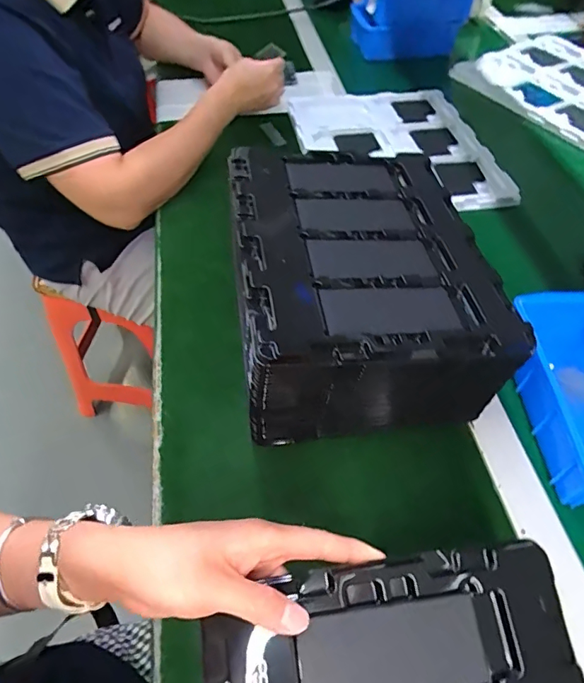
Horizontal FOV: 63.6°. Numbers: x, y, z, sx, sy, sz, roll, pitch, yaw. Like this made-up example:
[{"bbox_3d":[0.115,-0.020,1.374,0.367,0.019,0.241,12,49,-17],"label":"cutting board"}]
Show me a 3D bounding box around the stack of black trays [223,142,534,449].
[{"bbox_3d":[0.061,-0.057,0.469,0.215,0.142,0.266,-5,53,-4],"label":"stack of black trays"}]

